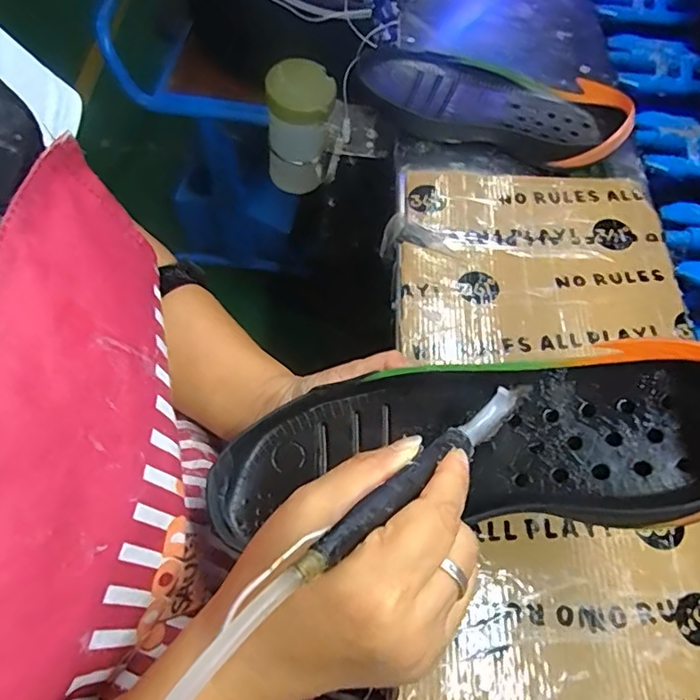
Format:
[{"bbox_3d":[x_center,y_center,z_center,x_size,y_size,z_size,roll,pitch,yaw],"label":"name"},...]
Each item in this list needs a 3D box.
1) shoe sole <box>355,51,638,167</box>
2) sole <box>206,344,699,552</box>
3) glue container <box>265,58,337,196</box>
[{"bbox_3d":[0.132,-0.239,0.542,0.259,0.046,0.101,17,62,7],"label":"shoe sole"},{"bbox_3d":[0.053,0.048,0.279,0.259,0.044,0.093,-6,59,19],"label":"sole"},{"bbox_3d":[-0.056,-0.252,0.640,0.075,0.131,0.071,3,61,-2],"label":"glue container"}]

